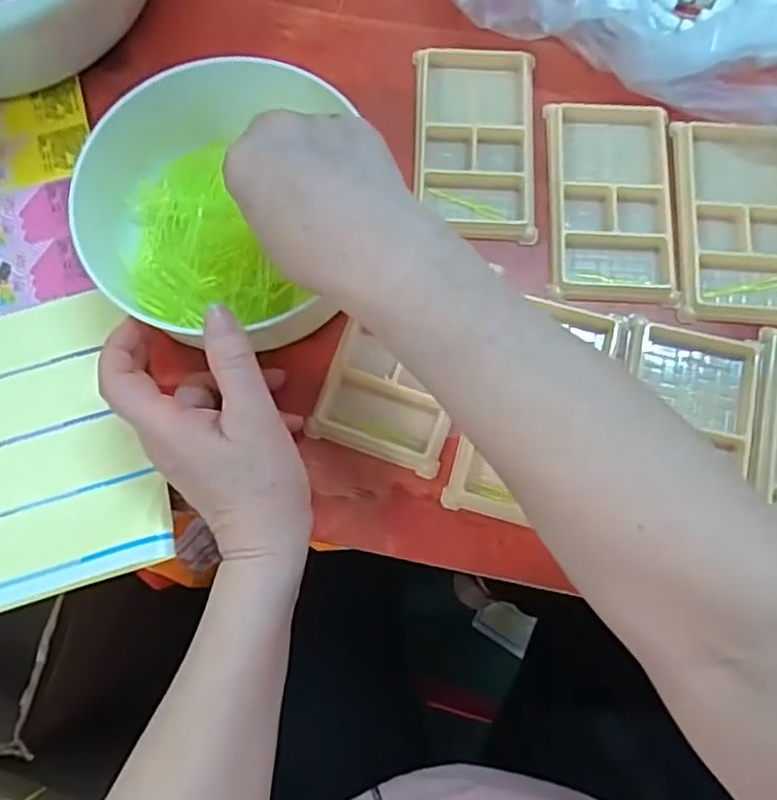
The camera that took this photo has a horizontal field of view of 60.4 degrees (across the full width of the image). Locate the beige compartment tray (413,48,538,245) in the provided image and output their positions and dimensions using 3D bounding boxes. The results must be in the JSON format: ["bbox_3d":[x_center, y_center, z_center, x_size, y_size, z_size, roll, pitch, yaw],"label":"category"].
[{"bbox_3d":[0.057,-0.165,0.436,0.078,0.018,0.132,1,77,-1],"label":"beige compartment tray"}]

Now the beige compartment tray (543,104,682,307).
[{"bbox_3d":[0.142,-0.127,0.423,0.077,0.010,0.132,2,77,0],"label":"beige compartment tray"}]

